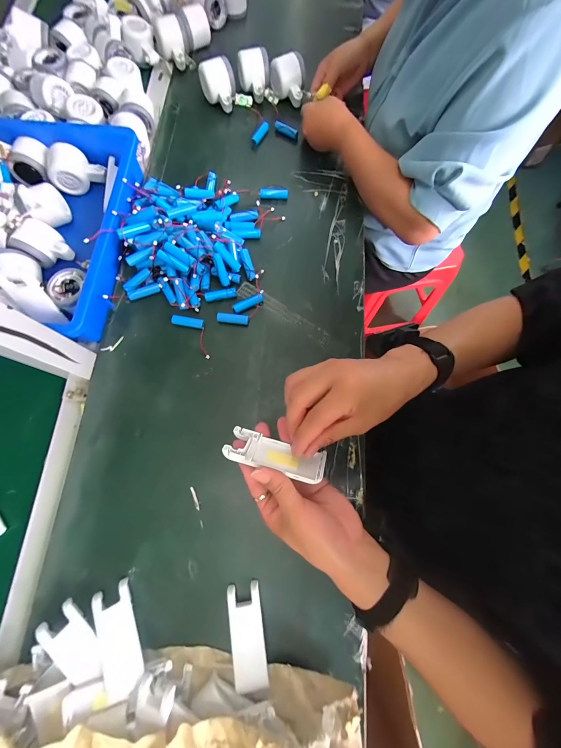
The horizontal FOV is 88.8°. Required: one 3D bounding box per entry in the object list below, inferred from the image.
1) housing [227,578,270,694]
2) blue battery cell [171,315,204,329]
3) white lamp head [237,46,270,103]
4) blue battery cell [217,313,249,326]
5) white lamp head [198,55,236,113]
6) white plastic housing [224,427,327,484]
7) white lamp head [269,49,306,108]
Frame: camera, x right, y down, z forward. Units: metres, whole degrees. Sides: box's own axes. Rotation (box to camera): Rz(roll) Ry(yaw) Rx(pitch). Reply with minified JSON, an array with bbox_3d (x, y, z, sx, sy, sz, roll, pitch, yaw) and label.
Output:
[{"bbox_3d":[-0.038,0.310,0.341,0.040,0.015,0.102,-10,75,-3],"label":"housing"},{"bbox_3d":[-0.142,-0.080,0.442,0.049,0.013,0.014,10,74,2],"label":"blue battery cell"},{"bbox_3d":[-0.054,-0.577,0.558,0.064,0.058,0.065,-4,74,-2],"label":"white lamp head"},{"bbox_3d":[-0.074,-0.085,0.444,0.049,0.015,0.014,6,74,1],"label":"blue battery cell"},{"bbox_3d":[-0.119,-0.547,0.545,0.064,0.059,0.056,-9,75,-3],"label":"white lamp head"},{"bbox_3d":[-0.005,0.084,0.300,0.102,0.015,0.039,18,33,8],"label":"white plastic housing"},{"bbox_3d":[0.013,-0.564,0.549,0.068,0.057,0.055,1,74,0],"label":"white lamp head"}]

